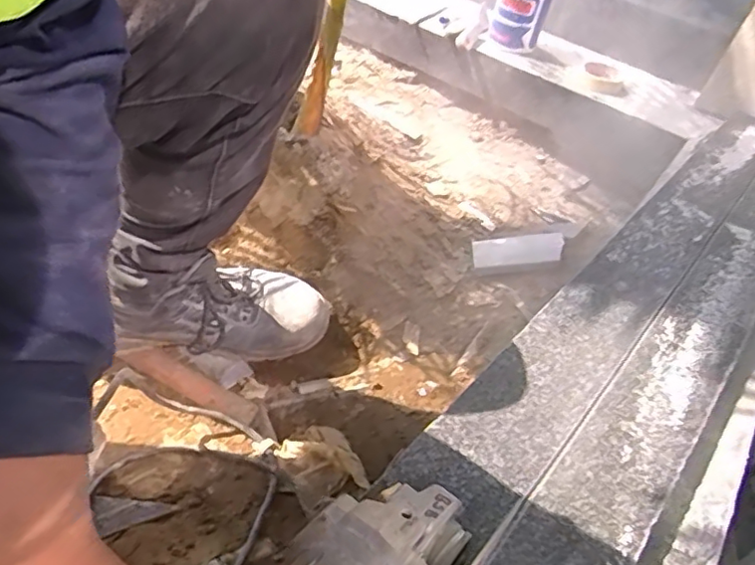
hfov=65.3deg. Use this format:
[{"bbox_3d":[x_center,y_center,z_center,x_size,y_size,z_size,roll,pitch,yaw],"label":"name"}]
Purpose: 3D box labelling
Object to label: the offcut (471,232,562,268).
[{"bbox_3d":[0.225,-0.052,0.950,0.141,0.006,0.070,-4,41,9],"label":"offcut"}]

